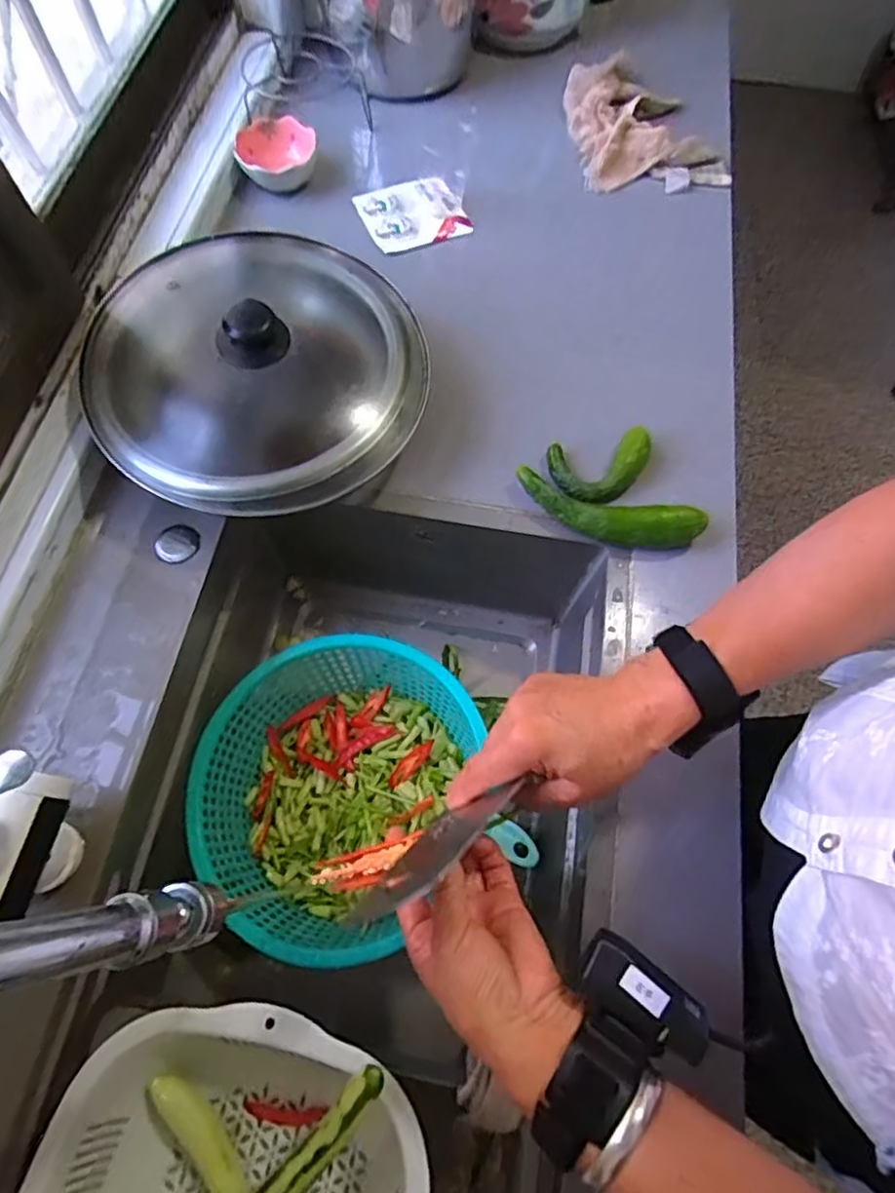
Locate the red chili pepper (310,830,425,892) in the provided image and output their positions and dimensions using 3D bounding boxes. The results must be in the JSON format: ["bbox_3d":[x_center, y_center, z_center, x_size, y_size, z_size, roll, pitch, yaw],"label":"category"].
[{"bbox_3d":[-0.054,0.185,0.428,0.080,0.009,0.025,-23,69,0],"label":"red chili pepper"}]

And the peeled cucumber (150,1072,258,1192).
[{"bbox_3d":[-0.158,0.451,0.444,0.034,0.032,0.210,-27,71,-12],"label":"peeled cucumber"}]

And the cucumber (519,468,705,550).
[{"bbox_3d":[0.142,-0.074,0.562,0.165,0.047,0.037,15,68,5],"label":"cucumber"}]

